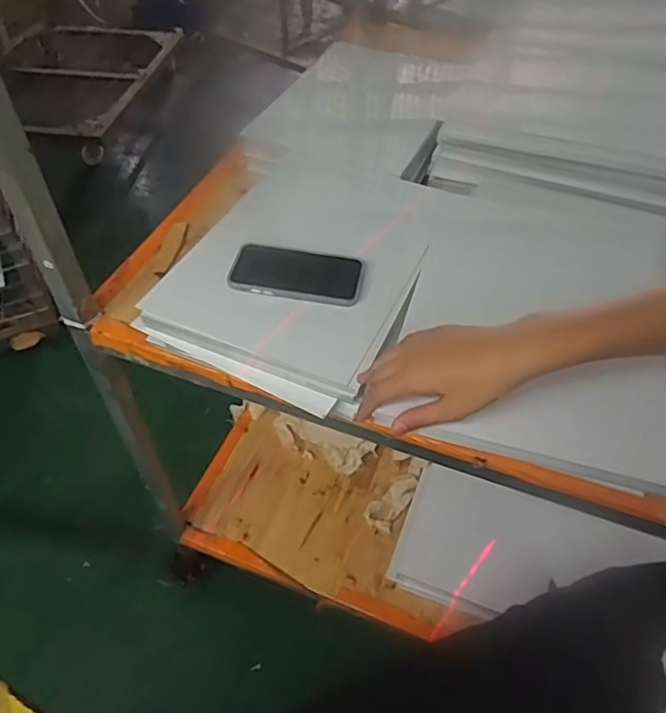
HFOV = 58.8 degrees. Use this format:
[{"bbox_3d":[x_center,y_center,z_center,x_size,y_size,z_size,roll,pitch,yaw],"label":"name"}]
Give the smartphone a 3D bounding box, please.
[{"bbox_3d":[-0.040,-0.095,0.669,0.146,0.018,0.073,5,51,4],"label":"smartphone"}]

